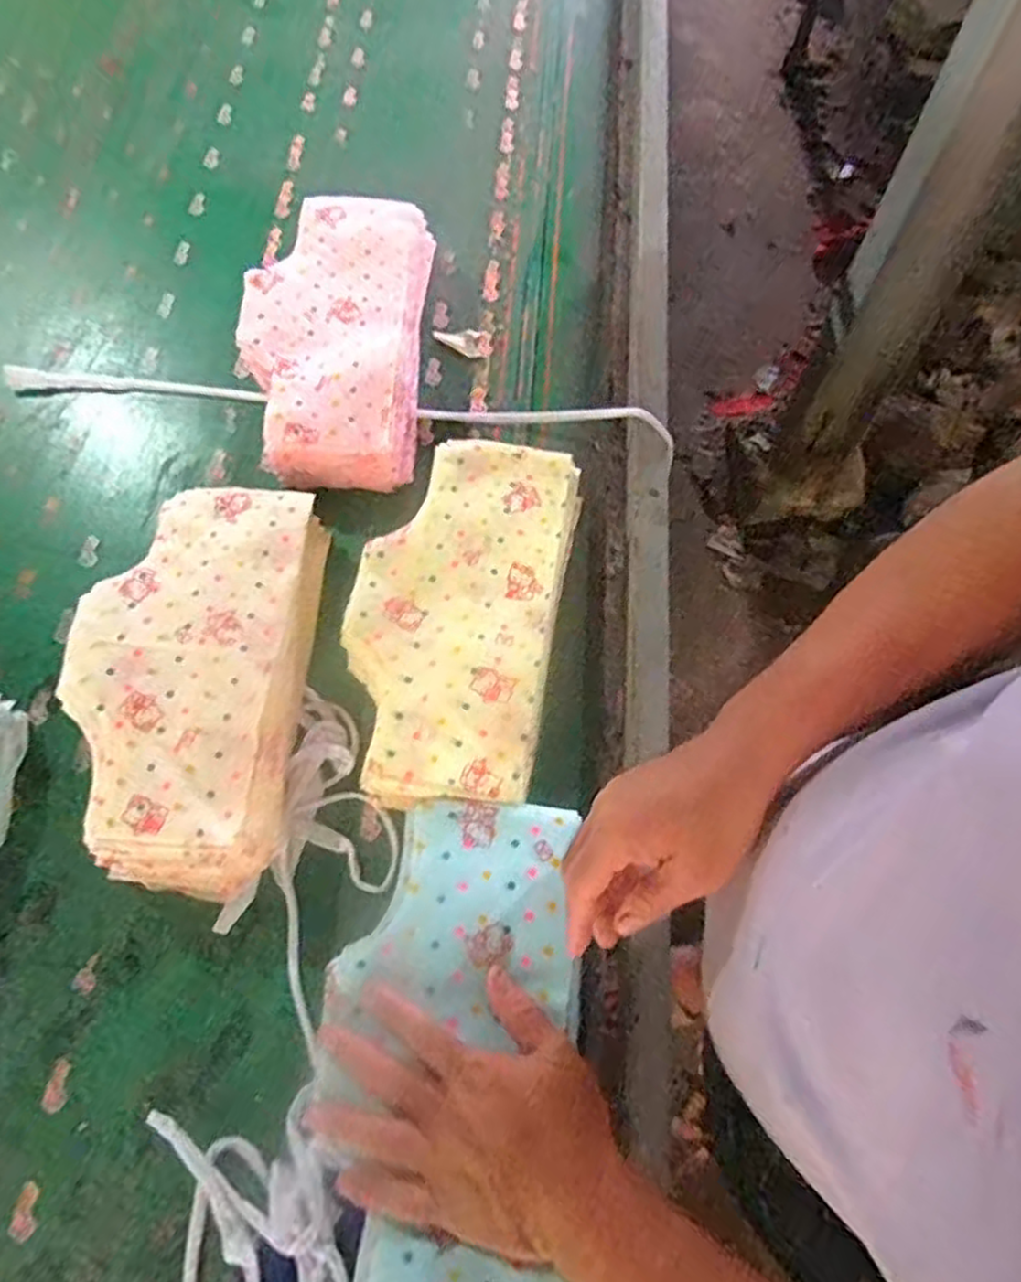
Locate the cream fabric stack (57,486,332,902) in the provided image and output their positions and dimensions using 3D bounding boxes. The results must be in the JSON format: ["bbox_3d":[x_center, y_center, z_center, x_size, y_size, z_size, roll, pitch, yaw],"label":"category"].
[{"bbox_3d":[-0.250,0.030,0.601,0.172,0.086,0.324,0,69,2],"label":"cream fabric stack"}]

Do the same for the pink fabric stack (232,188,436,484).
[{"bbox_3d":[-0.171,-0.297,0.728,0.159,0.080,0.305,1,69,2],"label":"pink fabric stack"}]

